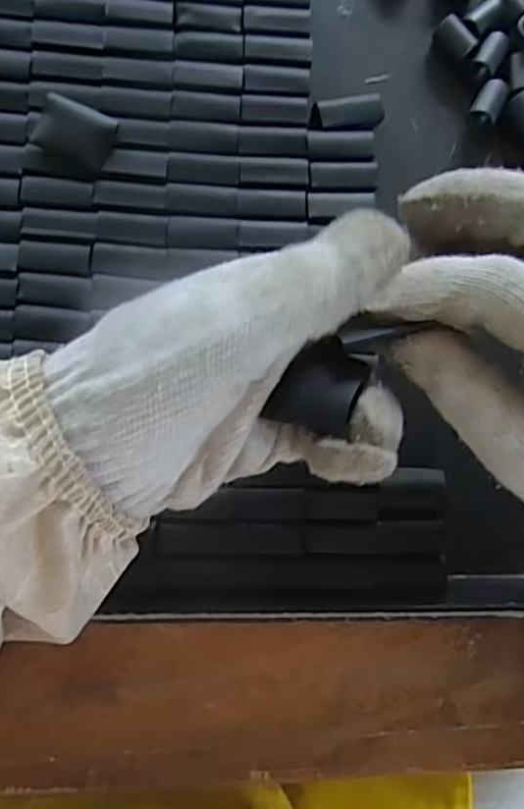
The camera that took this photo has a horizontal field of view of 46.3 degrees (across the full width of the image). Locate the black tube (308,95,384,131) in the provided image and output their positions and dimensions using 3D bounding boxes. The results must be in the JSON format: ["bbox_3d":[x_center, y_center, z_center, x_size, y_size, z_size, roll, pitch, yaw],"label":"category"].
[{"bbox_3d":[0.039,-0.137,0.294,0.036,0.015,0.017,-8,85,-8],"label":"black tube"}]

